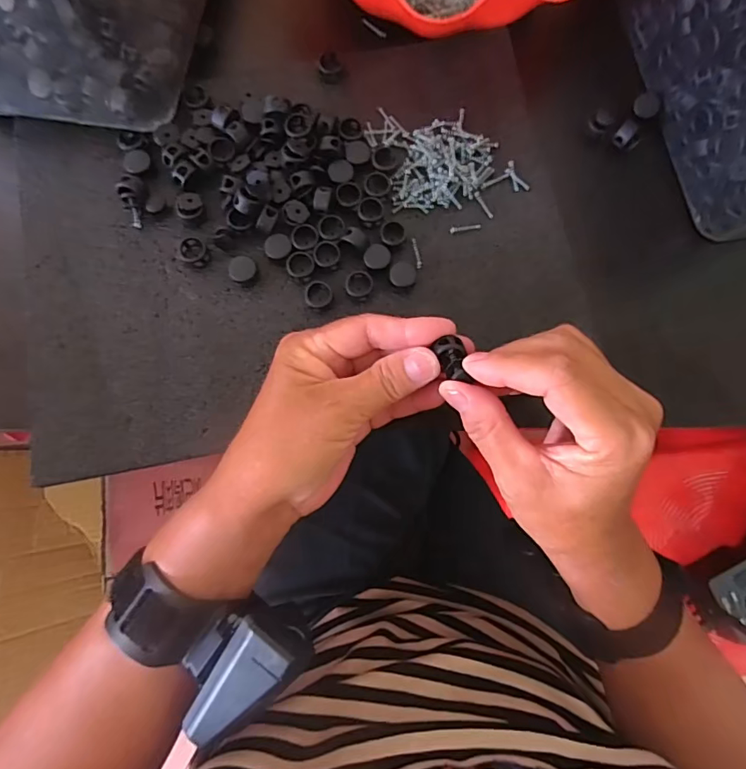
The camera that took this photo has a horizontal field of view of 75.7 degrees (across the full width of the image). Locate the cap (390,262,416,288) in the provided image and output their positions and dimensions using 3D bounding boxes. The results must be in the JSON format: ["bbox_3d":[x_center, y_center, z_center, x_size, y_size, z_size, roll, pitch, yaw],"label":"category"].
[{"bbox_3d":[0.018,-0.068,0.297,0.016,0.008,0.016,0,79,-1],"label":"cap"}]

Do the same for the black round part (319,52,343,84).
[{"bbox_3d":[-0.029,-0.214,0.323,0.015,0.008,0.017,-6,79,-2],"label":"black round part"}]

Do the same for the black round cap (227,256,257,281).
[{"bbox_3d":[-0.080,-0.070,0.296,0.016,0.010,0.015,0,79,-1],"label":"black round cap"}]

